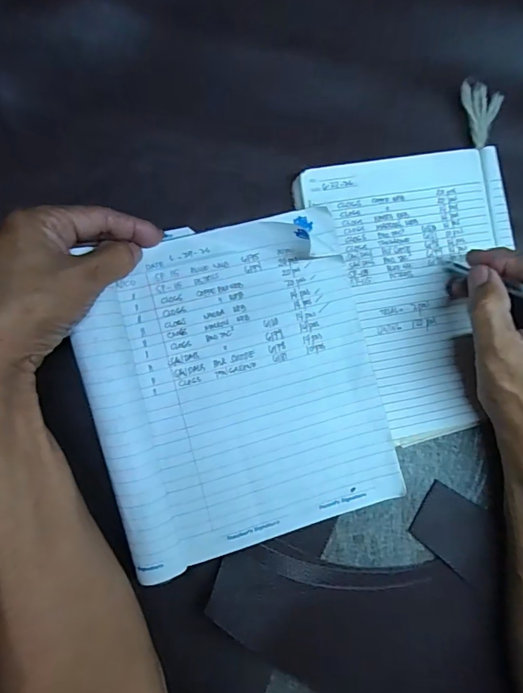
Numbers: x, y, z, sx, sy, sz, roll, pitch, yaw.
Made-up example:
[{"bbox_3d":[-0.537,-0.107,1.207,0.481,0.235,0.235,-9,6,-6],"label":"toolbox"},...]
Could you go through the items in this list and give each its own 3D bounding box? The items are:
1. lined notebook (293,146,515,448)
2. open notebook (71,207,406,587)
[{"bbox_3d":[0.118,-0.036,0.327,0.146,0.009,0.201,-12,91,-8],"label":"lined notebook"},{"bbox_3d":[-0.013,0.025,0.296,0.184,0.015,0.205,-15,91,-12],"label":"open notebook"}]

